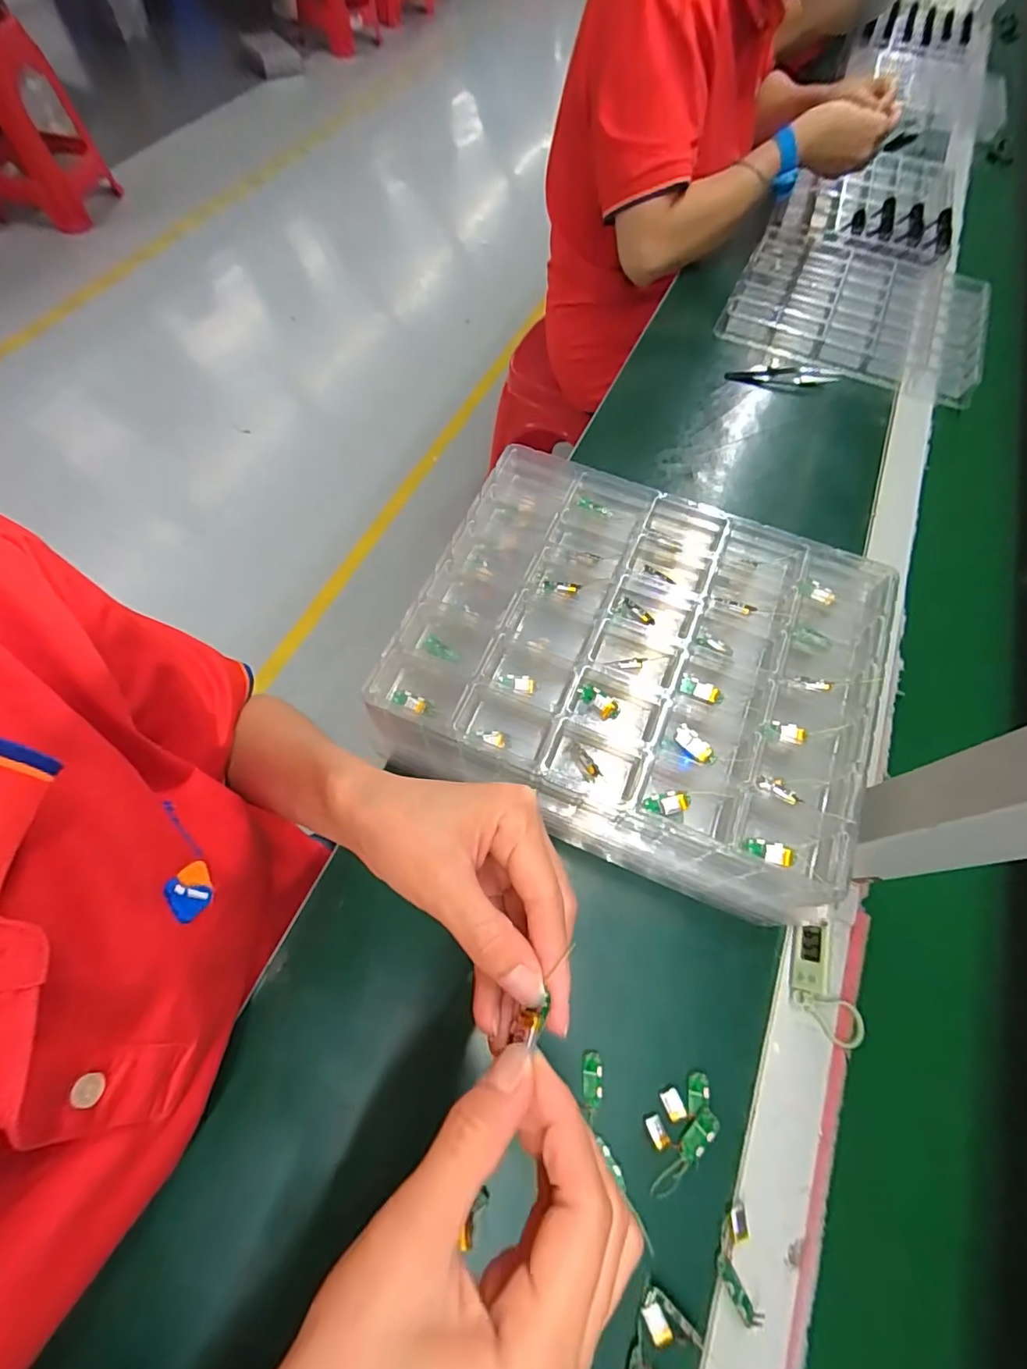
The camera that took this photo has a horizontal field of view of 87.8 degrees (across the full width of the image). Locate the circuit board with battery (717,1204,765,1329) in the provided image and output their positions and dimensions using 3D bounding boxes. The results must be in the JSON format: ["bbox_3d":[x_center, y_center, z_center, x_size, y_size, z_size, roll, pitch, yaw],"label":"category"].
[{"bbox_3d":[0.119,0.310,0.285,0.020,0.004,0.046,-2,64,-4],"label":"circuit board with battery"}]

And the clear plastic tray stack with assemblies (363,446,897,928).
[{"bbox_3d":[0.082,-0.017,0.364,0.290,0.057,0.250,22,65,8],"label":"clear plastic tray stack with assemblies"}]

